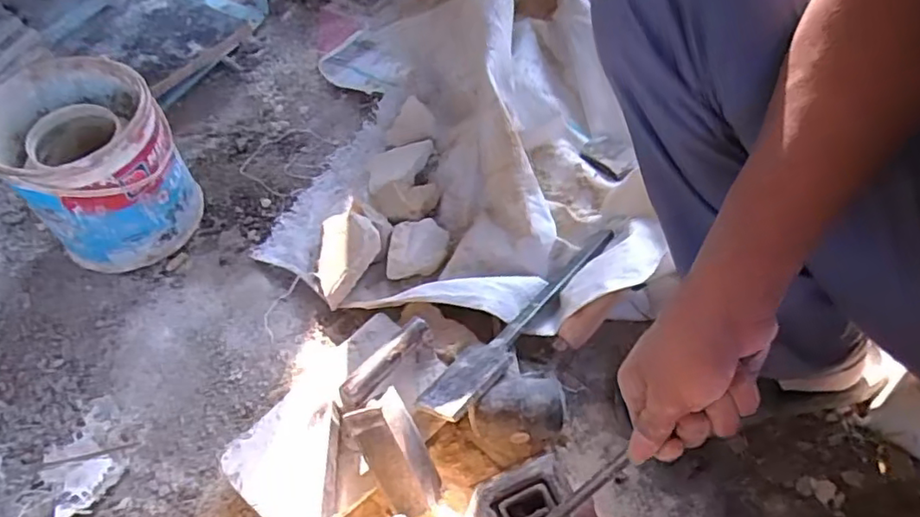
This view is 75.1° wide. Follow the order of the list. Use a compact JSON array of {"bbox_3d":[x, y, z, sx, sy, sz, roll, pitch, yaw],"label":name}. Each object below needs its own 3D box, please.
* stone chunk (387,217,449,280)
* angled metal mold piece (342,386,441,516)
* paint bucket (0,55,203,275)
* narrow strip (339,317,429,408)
[{"bbox_3d":[-0.053,-0.013,0.745,0.077,0.035,0.066,-9,57,-3],"label":"stone chunk"},{"bbox_3d":[-0.058,0.184,0.561,0.055,0.027,0.114,-27,97,-16],"label":"angled metal mold piece"},{"bbox_3d":[-0.431,-0.107,0.732,0.168,0.200,0.175,-1,57,2],"label":"paint bucket"},{"bbox_3d":[-0.073,0.099,0.584,0.109,0.007,0.024,-43,94,-21],"label":"narrow strip"}]

